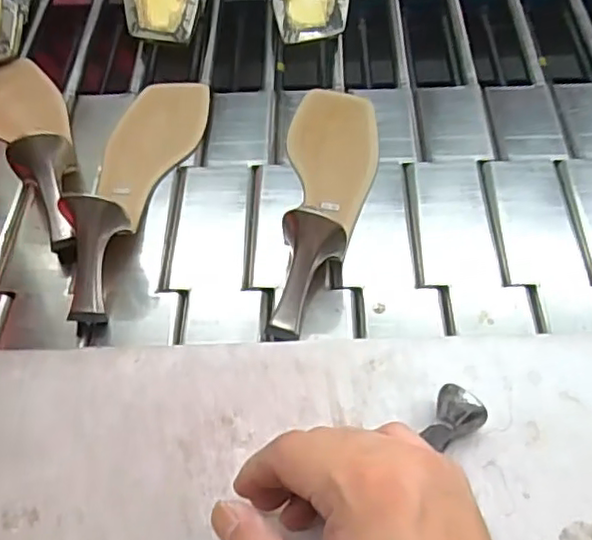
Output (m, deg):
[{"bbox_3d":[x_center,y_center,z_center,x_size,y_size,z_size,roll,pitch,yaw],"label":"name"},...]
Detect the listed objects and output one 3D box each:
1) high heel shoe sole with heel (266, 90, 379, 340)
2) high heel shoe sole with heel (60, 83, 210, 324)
[{"bbox_3d":[0.027,-0.067,0.485,0.072,0.060,0.253,2,55,3],"label":"high heel shoe sole with heel"},{"bbox_3d":[-0.137,-0.084,0.501,0.075,0.063,0.267,10,56,8],"label":"high heel shoe sole with heel"}]

